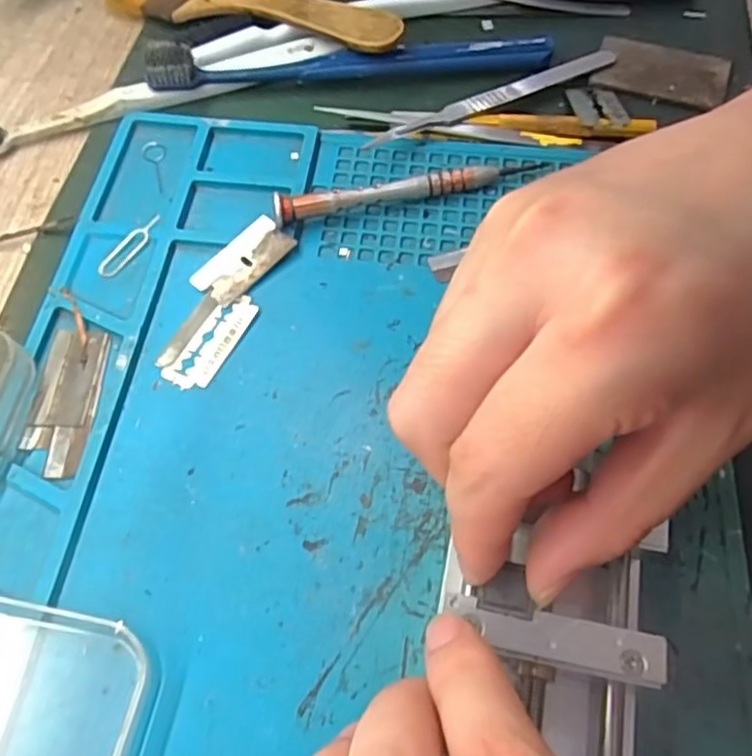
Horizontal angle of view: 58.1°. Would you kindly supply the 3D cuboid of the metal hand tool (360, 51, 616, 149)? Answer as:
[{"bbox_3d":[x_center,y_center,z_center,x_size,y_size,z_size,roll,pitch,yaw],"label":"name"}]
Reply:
[{"bbox_3d":[0.055,-0.126,0.304,0.123,0.008,0.015,-26,64,-13],"label":"metal hand tool"}]

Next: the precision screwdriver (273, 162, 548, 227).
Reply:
[{"bbox_3d":[0.015,-0.078,0.276,0.114,0.014,0.008,-14,62,-7],"label":"precision screwdriver"}]

